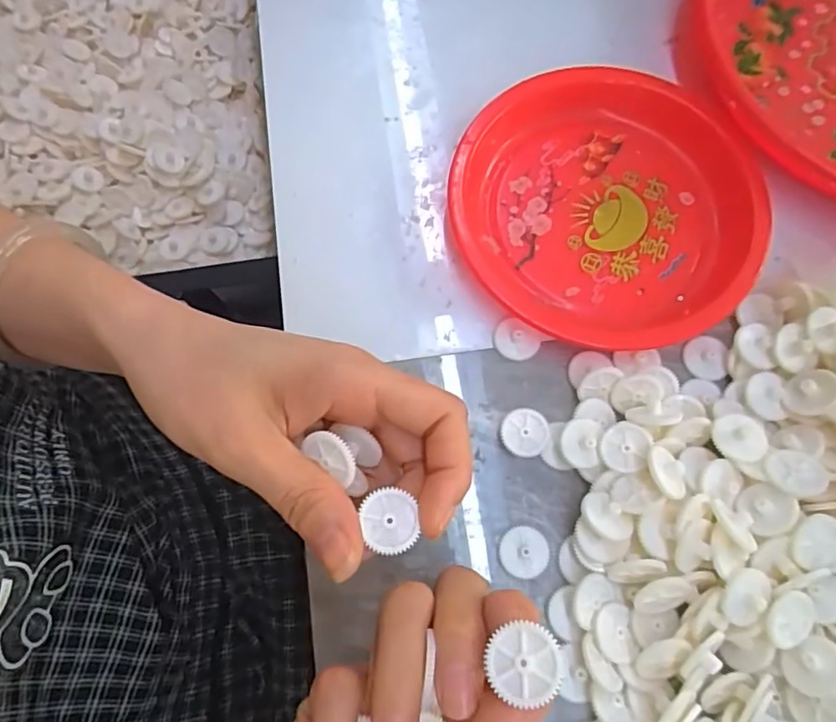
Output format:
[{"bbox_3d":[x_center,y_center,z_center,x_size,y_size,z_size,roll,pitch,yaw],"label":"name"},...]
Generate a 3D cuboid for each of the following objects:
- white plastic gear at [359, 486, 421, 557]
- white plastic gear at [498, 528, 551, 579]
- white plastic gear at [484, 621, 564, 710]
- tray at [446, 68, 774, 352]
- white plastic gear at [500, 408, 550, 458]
[{"bbox_3d":[-0.010,0.054,0.199,0.018,0.004,0.022,-13,74,-4],"label":"white plastic gear"},{"bbox_3d":[0.045,0.082,0.253,0.022,0.005,0.021,0,73,0],"label":"white plastic gear"},{"bbox_3d":[0.030,0.086,0.166,0.019,0.006,0.018,-4,73,-1],"label":"white plastic gear"},{"bbox_3d":[0.094,-0.076,0.293,0.148,0.019,0.147,20,74,6],"label":"tray"},{"bbox_3d":[0.048,0.033,0.266,0.021,0.009,0.021,0,73,0],"label":"white plastic gear"}]

